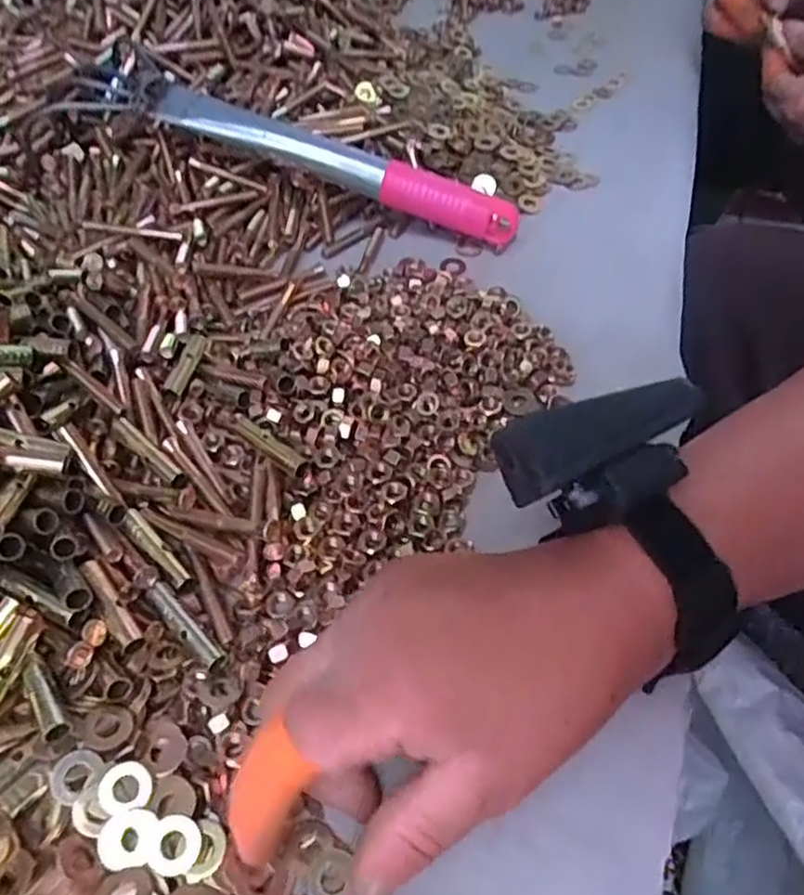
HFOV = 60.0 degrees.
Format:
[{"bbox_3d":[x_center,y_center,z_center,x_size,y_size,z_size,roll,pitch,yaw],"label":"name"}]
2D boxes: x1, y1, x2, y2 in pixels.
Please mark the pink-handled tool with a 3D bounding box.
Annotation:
[{"bbox_3d":[-0.083,-0.192,0.452,0.323,0.053,0.067,23,55,18],"label":"pink-handled tool"}]

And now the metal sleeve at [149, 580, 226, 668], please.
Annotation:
[{"bbox_3d":[-0.084,0.069,0.274,0.008,0.009,0.042,-37,60,-26],"label":"metal sleeve"}]

